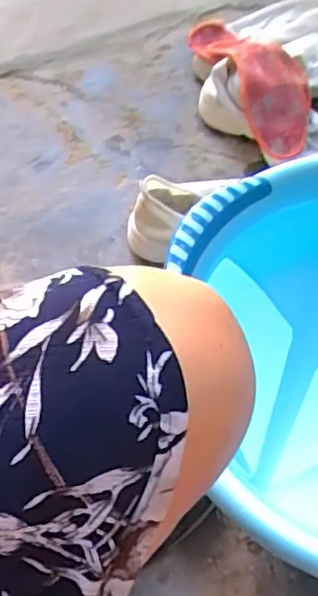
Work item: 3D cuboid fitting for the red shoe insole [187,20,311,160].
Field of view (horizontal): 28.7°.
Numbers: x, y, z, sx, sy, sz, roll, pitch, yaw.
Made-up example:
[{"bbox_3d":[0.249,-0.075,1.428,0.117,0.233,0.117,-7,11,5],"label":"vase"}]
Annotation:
[{"bbox_3d":[0.131,-0.312,0.848,0.097,0.059,0.279,-21,63,-8],"label":"red shoe insole"}]

